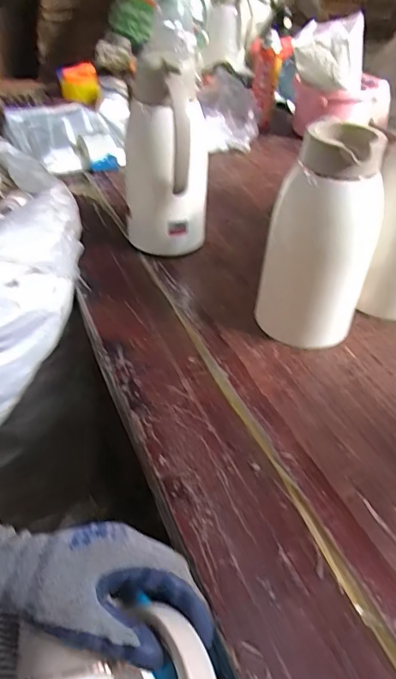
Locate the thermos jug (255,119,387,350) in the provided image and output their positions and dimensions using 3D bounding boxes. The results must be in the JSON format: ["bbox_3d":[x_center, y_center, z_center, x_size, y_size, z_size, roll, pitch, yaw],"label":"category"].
[{"bbox_3d":[0.151,-0.120,0.601,0.132,0.244,0.113,13,45,11],"label":"thermos jug"}]

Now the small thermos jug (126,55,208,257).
[{"bbox_3d":[-0.050,-0.258,0.709,0.119,0.267,0.118,-3,44,-5],"label":"small thermos jug"}]

